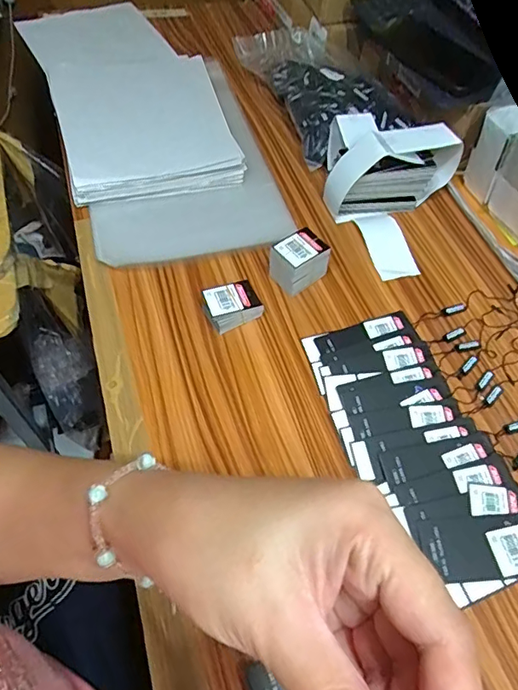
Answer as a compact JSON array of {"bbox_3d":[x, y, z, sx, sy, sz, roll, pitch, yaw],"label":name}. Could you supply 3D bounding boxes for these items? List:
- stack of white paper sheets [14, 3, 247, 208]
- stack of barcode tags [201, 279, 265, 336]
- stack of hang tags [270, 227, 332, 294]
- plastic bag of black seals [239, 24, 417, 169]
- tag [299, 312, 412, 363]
[{"bbox_3d":[-0.199,-0.382,0.720,0.217,0.034,0.490,-18,59,-16],"label":"stack of white paper sheets"},{"bbox_3d":[-0.028,-0.041,0.511,0.056,0.024,0.040,-23,61,-19],"label":"stack of barcode tags"},{"bbox_3d":[0.041,-0.086,0.532,0.057,0.053,0.040,-29,63,-22],"label":"stack of hang tags"},{"bbox_3d":[0.076,-0.368,0.712,0.134,0.075,0.286,-19,60,-17],"label":"plastic bag of black seals"},{"bbox_3d":[0.103,-0.011,0.517,0.119,0.004,0.029,-18,56,-14],"label":"tag"}]

